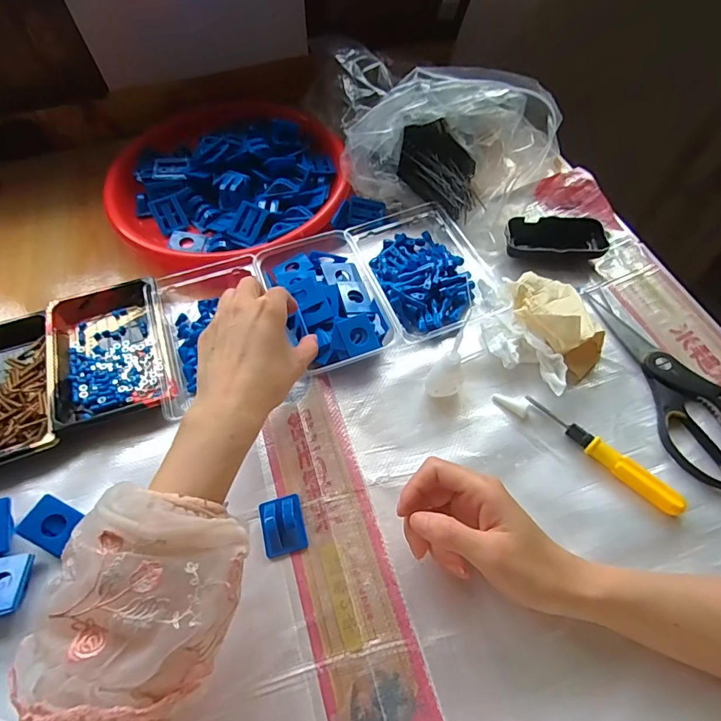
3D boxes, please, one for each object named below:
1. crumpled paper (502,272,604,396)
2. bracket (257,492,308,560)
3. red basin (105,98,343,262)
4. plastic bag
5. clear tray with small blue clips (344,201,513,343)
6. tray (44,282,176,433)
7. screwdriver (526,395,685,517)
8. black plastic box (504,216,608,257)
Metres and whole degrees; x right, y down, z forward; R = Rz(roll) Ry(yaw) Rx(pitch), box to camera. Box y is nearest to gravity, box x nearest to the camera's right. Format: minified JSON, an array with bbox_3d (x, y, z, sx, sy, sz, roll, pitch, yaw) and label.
[{"bbox_3d":[0.195,-0.037,0.434,0.083,0.048,0.138,-9,59,-4],"label":"crumpled paper"},{"bbox_3d":[-0.064,0.133,0.364,0.035,0.013,0.045,-14,59,-7],"label":"bracket"},{"bbox_3d":[-0.159,-0.225,0.565,0.282,0.064,0.282,-1,58,1],"label":"red basin"},{"bbox_3d":[0.093,-0.263,0.531,0.263,0.096,0.148,19,61,13],"label":"plastic bag"},{"bbox_3d":[0.072,-0.109,0.496,0.137,0.035,0.183,-20,60,-11],"label":"clear tray with small blue clips"},{"bbox_3d":[-0.252,-0.014,0.448,0.108,0.031,0.167,-19,60,-10],"label":"tray"},{"bbox_3d":[0.206,0.077,0.383,0.015,0.019,0.141,-40,65,-21],"label":"screwdriver"},{"bbox_3d":[0.221,-0.137,0.505,0.108,0.022,0.052,6,59,5],"label":"black plastic box"}]

